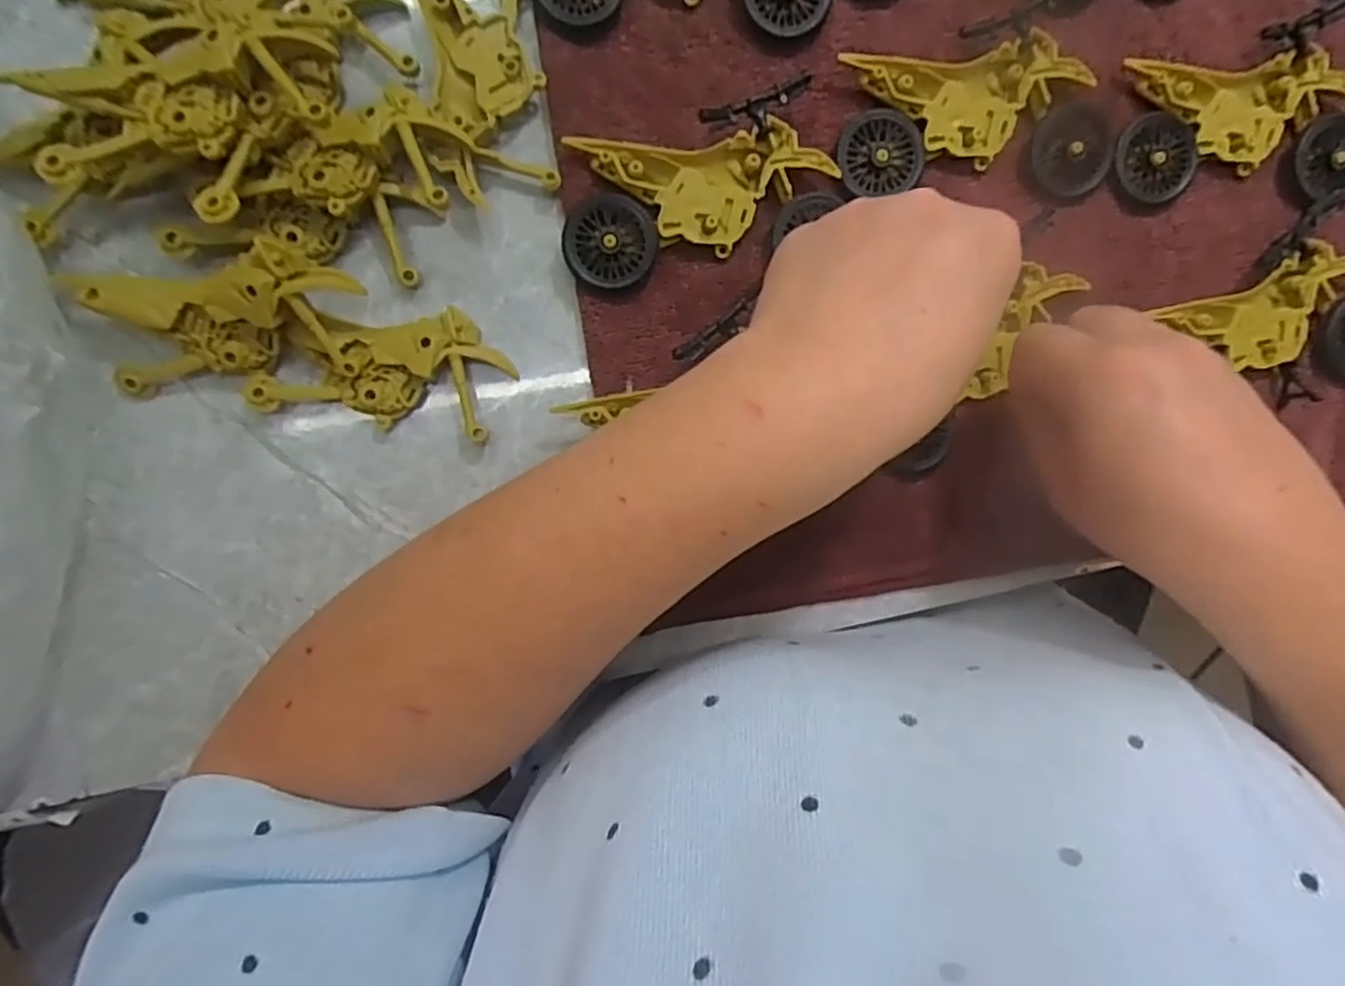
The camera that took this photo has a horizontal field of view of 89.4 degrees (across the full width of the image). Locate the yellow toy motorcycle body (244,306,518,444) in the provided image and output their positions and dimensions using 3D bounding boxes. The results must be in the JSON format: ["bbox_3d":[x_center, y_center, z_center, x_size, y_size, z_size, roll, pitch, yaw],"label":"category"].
[{"bbox_3d":[-0.115,-0.051,0.270,0.095,0.012,0.048,7,91,-5],"label":"yellow toy motorcycle body"}]

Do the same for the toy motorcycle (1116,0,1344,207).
[{"bbox_3d":[0.248,-0.159,0.297,0.114,0.018,0.076,-15,93,-5],"label":"toy motorcycle"}]

